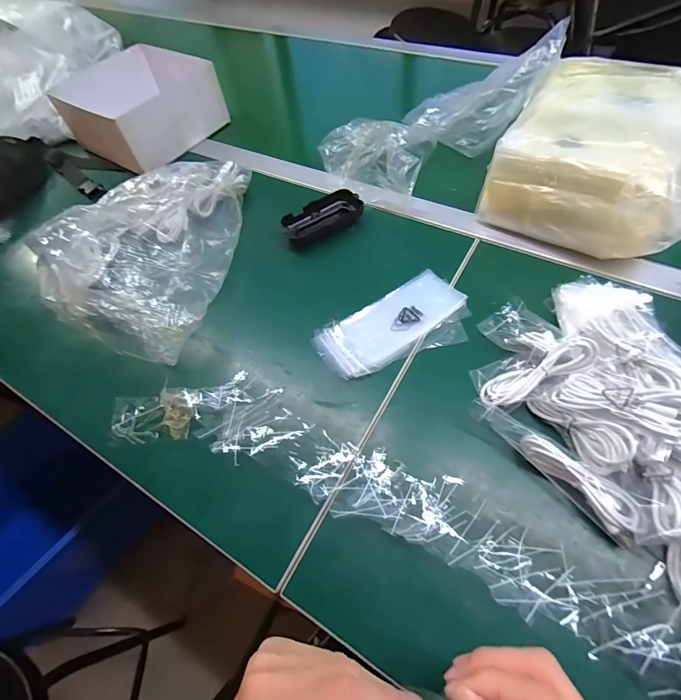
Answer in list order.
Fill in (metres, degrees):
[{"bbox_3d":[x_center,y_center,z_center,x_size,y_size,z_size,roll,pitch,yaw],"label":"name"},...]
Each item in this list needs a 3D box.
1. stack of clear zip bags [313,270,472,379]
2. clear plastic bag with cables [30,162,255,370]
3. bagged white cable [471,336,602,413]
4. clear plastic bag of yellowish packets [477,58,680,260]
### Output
[{"bbox_3d":[0.063,-0.024,0.423,0.171,0.009,0.097,-31,61,-12],"label":"stack of clear zip bags"},{"bbox_3d":[-0.238,-0.144,0.468,0.177,0.132,0.318,-1,59,9],"label":"clear plastic bag with cables"},{"bbox_3d":[0.181,0.022,0.354,0.106,0.024,0.050,-26,52,24],"label":"bagged white cable"},{"bbox_3d":[0.323,-0.223,0.451,0.236,0.143,0.220,31,69,24],"label":"clear plastic bag of yellowish packets"}]

